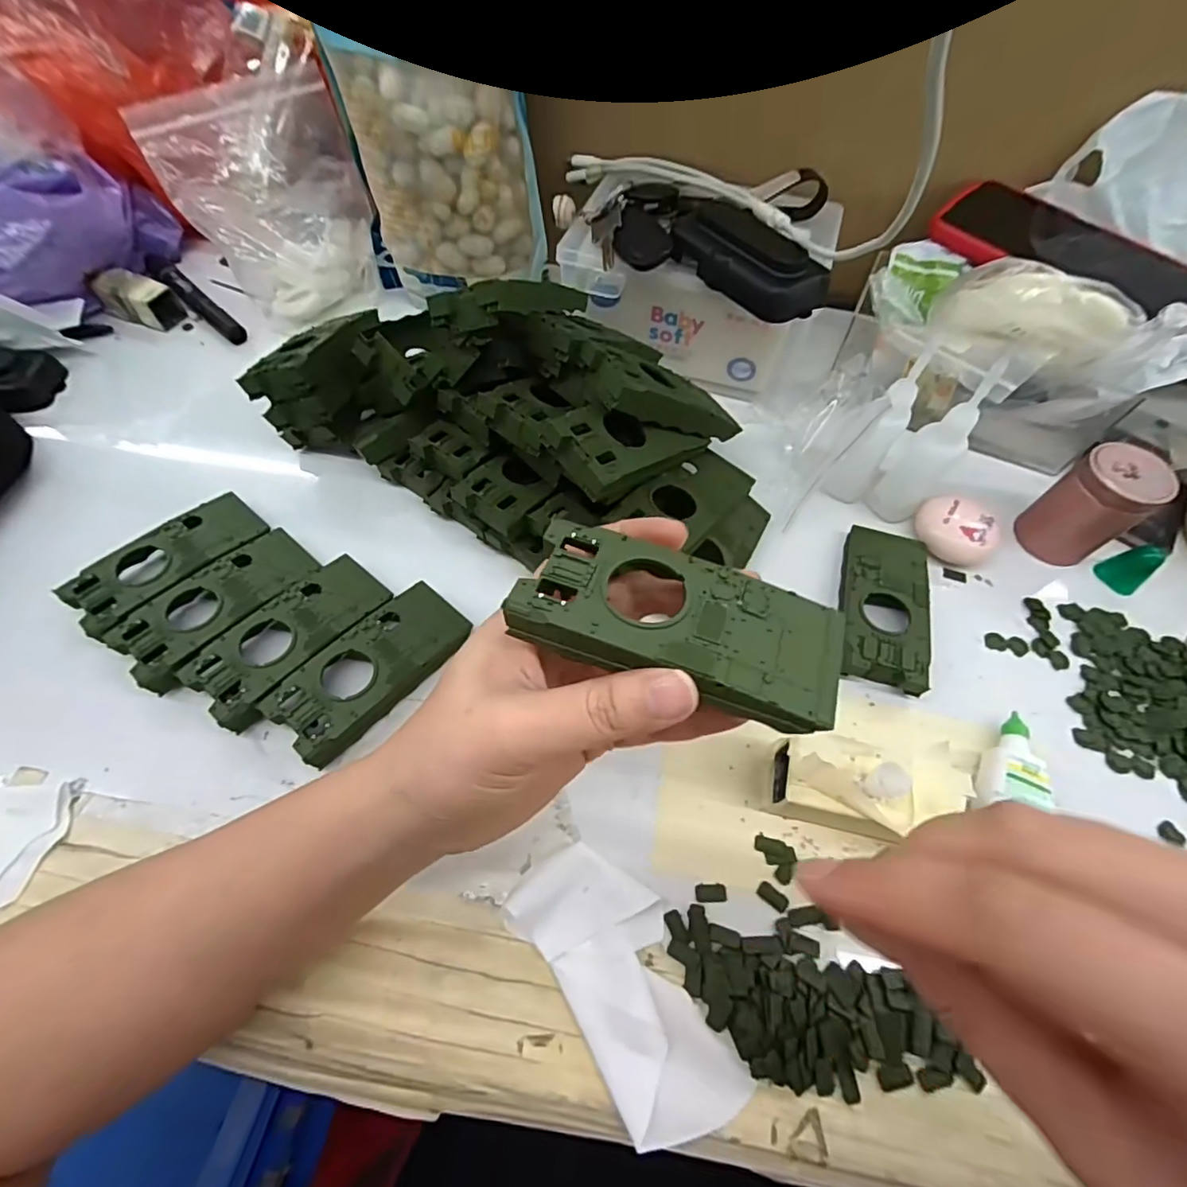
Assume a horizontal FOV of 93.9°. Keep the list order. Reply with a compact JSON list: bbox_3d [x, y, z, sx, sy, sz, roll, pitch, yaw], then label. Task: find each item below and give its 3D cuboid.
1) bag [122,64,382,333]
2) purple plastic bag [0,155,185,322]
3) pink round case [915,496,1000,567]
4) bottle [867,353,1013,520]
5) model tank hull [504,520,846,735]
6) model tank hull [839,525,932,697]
[{"bbox_3d":[-0.253,-0.321,0.454,0.141,0.109,0.160,-34,66,-19],"label":"bag"},{"bbox_3d":[-0.429,-0.264,0.415,0.095,0.082,0.222,34,64,17],"label":"purple plastic bag"},{"bbox_3d":[0.227,-0.038,0.348,0.037,0.024,0.048,-38,67,-21],"label":"pink round case"},{"bbox_3d":[0.202,-0.088,0.330,0.037,0.103,0.026,38,65,19],"label":"bottle"},{"bbox_3d":[0.028,0.008,0.179,0.101,0.011,0.049,16,60,6],"label":"model tank hull"},{"bbox_3d":[0.169,0.006,0.324,0.046,0.019,0.103,16,60,8],"label":"model tank hull"}]

